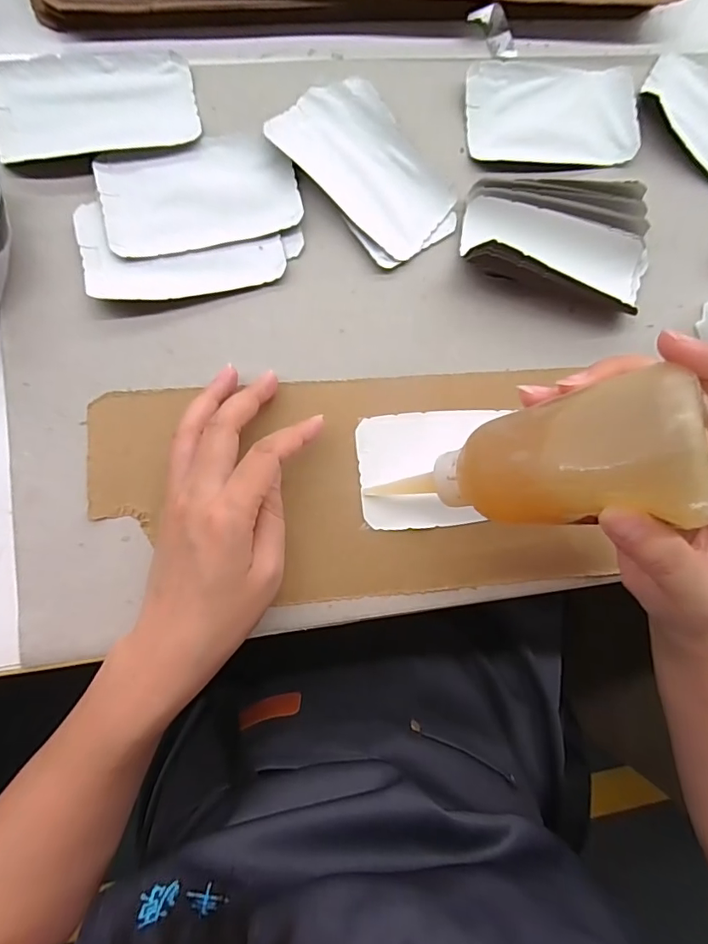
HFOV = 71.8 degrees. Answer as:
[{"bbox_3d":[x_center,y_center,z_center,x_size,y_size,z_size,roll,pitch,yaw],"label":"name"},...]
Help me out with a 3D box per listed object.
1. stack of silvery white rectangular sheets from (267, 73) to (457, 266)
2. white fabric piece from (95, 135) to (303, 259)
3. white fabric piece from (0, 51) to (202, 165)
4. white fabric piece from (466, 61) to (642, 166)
[{"bbox_3d":[0.008,-0.193,0.312,0.076,0.013,0.120,-37,90,-7],"label":"stack of silvery white rectangular sheets"},{"bbox_3d":[-0.095,-0.173,0.303,0.116,0.004,0.066,-13,87,-7],"label":"white fabric piece"},{"bbox_3d":[-0.158,-0.226,0.299,0.116,0.004,0.065,-13,87,-7],"label":"white fabric piece"},{"bbox_3d":[0.135,-0.247,0.334,0.116,0.011,0.068,-1,86,-6],"label":"white fabric piece"}]

